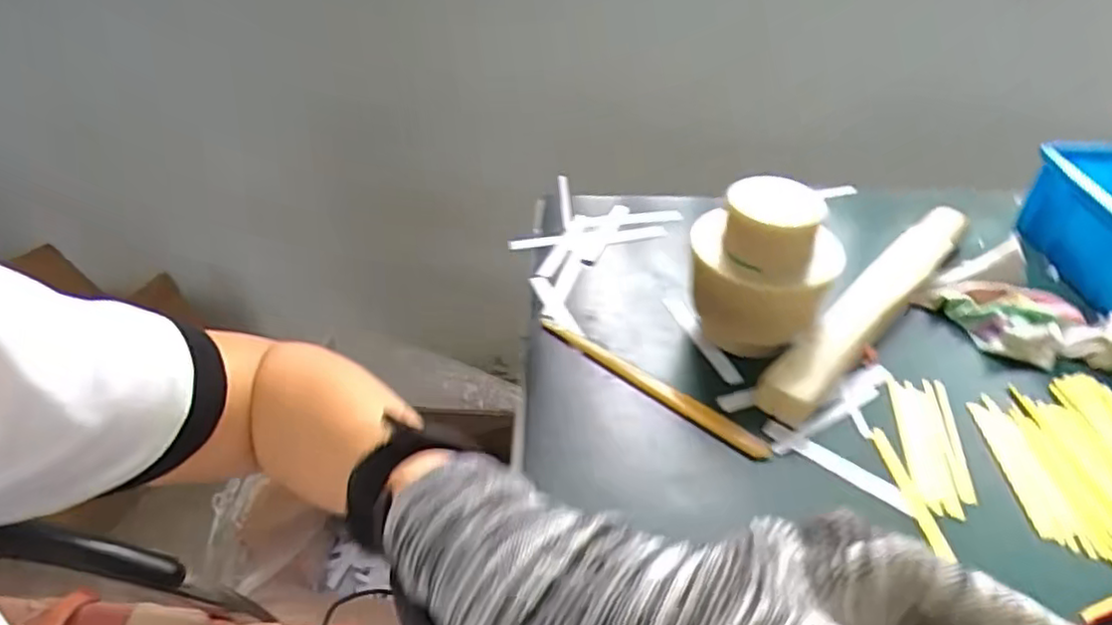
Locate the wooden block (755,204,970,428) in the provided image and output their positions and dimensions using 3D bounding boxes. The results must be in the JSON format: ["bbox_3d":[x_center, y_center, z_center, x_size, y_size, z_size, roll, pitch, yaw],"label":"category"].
[{"bbox_3d":[0.285,-0.012,0.576,0.329,0.033,0.040,-34,50,-32],"label":"wooden block"}]

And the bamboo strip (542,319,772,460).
[{"bbox_3d":[0.073,0.053,0.518,0.206,0.006,0.016,28,49,29],"label":"bamboo strip"}]

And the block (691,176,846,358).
[{"bbox_3d":[0.164,-0.035,0.533,0.104,0.120,0.101,-1,41,1],"label":"block"}]

